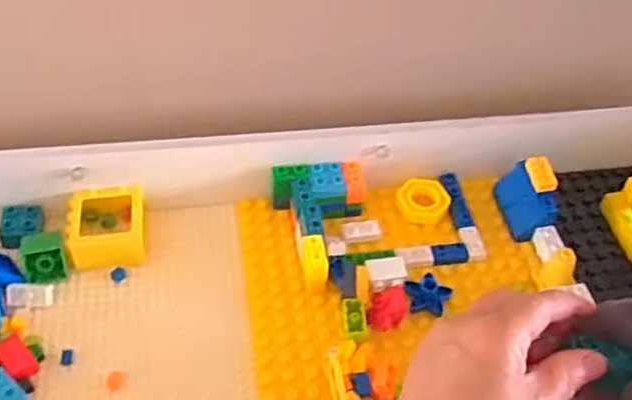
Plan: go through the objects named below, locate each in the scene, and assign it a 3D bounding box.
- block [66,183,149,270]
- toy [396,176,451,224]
[{"bbox_3d":[-0.176,0.022,0.591,0.062,0.031,0.064,-4,46,-10],"label":"block"},{"bbox_3d":[0.098,-0.003,0.642,0.047,0.014,0.049,7,45,2],"label":"toy"}]

